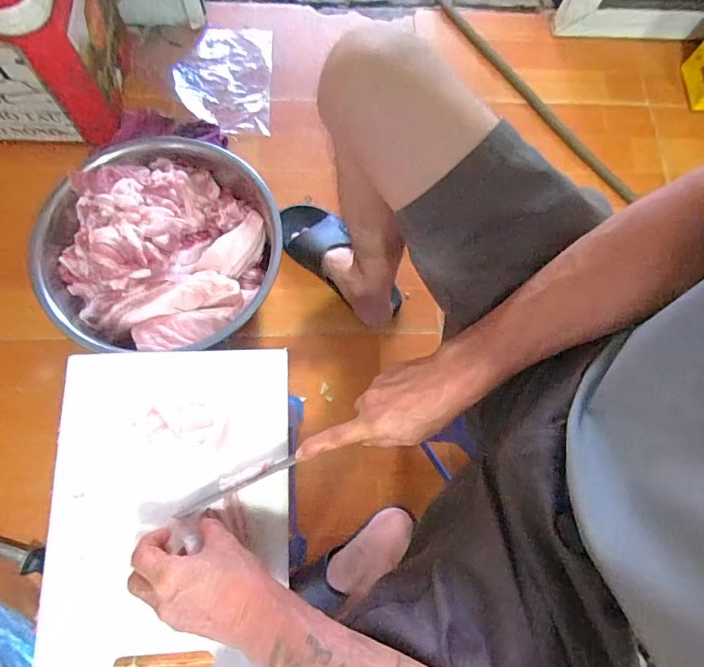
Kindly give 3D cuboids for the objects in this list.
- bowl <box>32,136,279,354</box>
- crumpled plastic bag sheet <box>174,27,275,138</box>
[{"bbox_3d":[-0.315,-0.140,0.751,0.322,0.137,0.342,1,76,-4],"label":"bowl"},{"bbox_3d":[-0.256,-0.514,0.929,0.183,0.034,0.248,-1,76,-1],"label":"crumpled plastic bag sheet"}]

